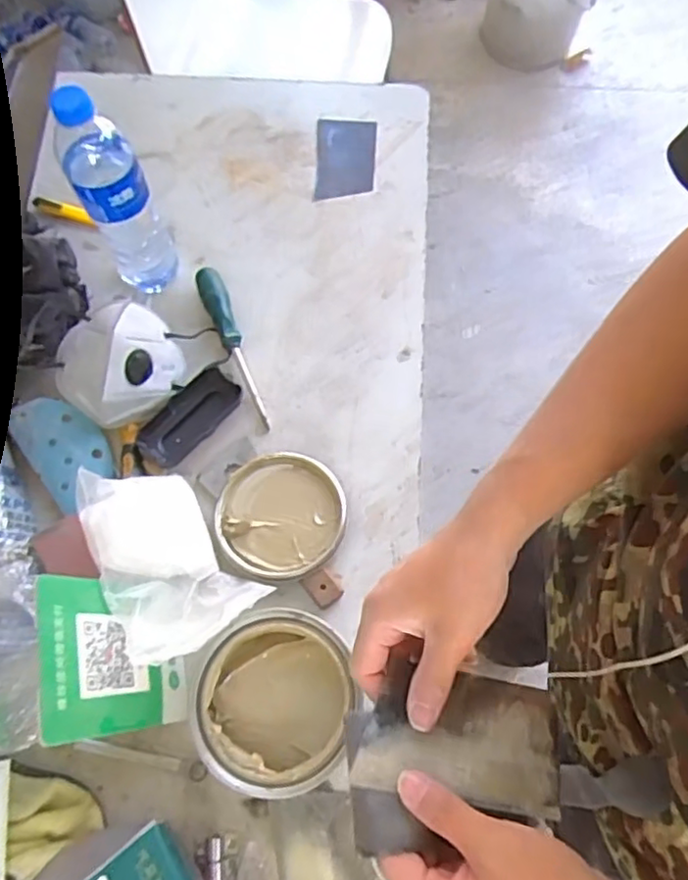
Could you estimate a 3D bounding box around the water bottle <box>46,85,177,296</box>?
[{"bbox_3d":[-0.216,-0.227,0.625,0.062,0.226,0.064,-22,69,-8],"label":"water bottle"}]

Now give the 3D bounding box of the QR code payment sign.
[{"bbox_3d":[-0.178,0.170,0.511,0.008,0.147,0.112,-21,64,19],"label":"QR code payment sign"}]

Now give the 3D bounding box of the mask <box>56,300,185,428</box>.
[{"bbox_3d":[-0.228,-0.081,0.641,0.104,0.091,0.114,0,68,1],"label":"mask"}]

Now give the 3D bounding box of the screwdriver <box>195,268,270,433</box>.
[{"bbox_3d":[-0.117,-0.100,0.685,0.027,0.021,0.196,-20,69,-7],"label":"screwdriver"}]

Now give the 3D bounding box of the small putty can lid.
[{"bbox_3d":[-0.060,0.071,0.618,0.115,0.020,0.118,0,68,1],"label":"small putty can lid"}]

